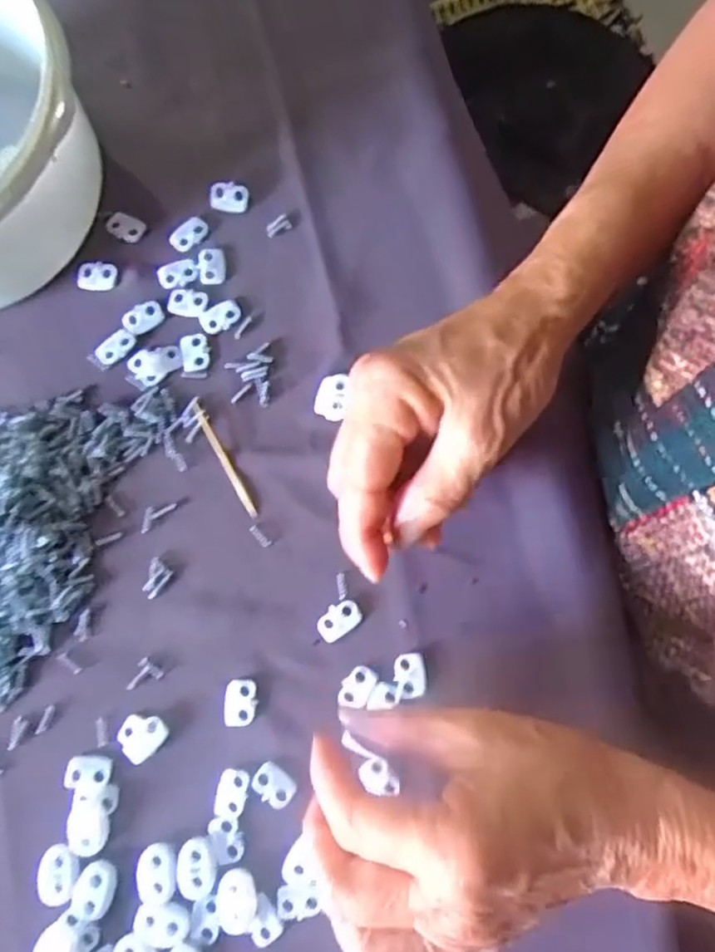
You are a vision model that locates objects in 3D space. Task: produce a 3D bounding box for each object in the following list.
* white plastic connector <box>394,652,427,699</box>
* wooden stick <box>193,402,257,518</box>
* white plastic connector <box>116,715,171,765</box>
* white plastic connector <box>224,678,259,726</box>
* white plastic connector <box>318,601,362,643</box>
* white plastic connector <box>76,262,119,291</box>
[{"bbox_3d":[0.024,0.089,0.294,0.014,0.004,0.019,-4,78,0],"label":"white plastic connector"},{"bbox_3d":[-0.063,-0.008,0.312,0.005,0.004,0.062,-28,79,-5],"label":"wooden stick"},{"bbox_3d":[-0.095,0.114,0.288,0.020,0.004,0.020,0,78,0],"label":"white plastic connector"},{"bbox_3d":[-0.052,0.101,0.291,0.014,0.004,0.019,3,78,1],"label":"white plastic connector"},{"bbox_3d":[-0.008,0.066,0.299,0.021,0.004,0.014,-42,81,-8],"label":"white plastic connector"},{"bbox_3d":[-0.131,-0.101,0.330,0.020,0.004,0.013,4,78,1],"label":"white plastic connector"}]

